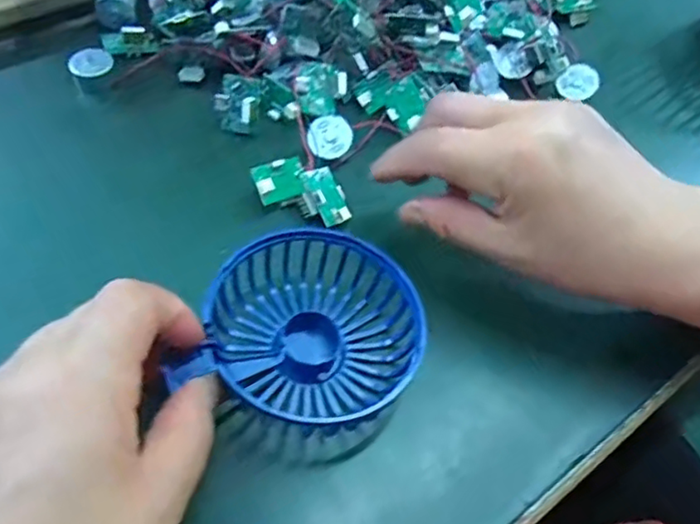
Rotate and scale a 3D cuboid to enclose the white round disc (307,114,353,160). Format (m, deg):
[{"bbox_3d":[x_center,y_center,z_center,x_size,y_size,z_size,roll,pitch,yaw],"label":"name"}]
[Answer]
[{"bbox_3d":[-0.011,-0.068,0.331,0.024,0.004,0.025,-1,79,7],"label":"white round disc"}]

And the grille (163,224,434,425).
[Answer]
[{"bbox_3d":[-0.016,0.027,0.267,0.096,0.028,0.083,14,56,4],"label":"grille"}]

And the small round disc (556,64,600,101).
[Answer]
[{"bbox_3d":[0.139,-0.110,0.372,0.023,0.004,0.021,-2,86,22],"label":"small round disc"}]

